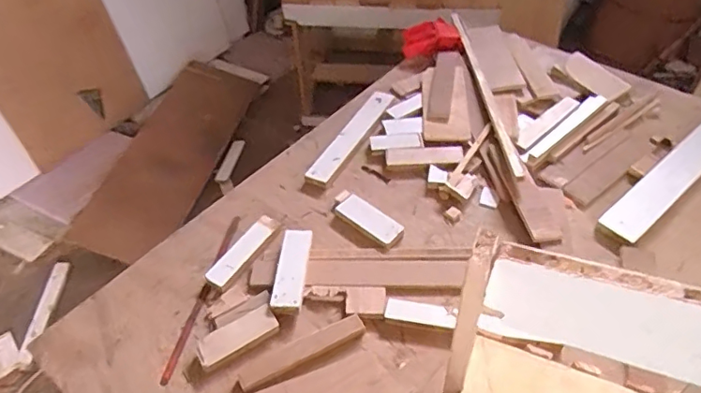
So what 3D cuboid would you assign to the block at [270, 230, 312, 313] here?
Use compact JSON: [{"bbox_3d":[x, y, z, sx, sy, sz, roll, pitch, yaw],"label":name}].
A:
[{"bbox_3d":[-0.092,0.113,0.837,0.046,0.013,0.153,0,44,4],"label":"block"}]

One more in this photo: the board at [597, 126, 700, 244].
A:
[{"bbox_3d":[0.617,-0.063,0.980,0.482,0.016,0.066,-32,51,-26],"label":"board"}]

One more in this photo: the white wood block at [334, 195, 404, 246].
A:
[{"bbox_3d":[0.031,0.039,0.912,0.122,0.012,0.054,32,54,31],"label":"white wood block"}]

